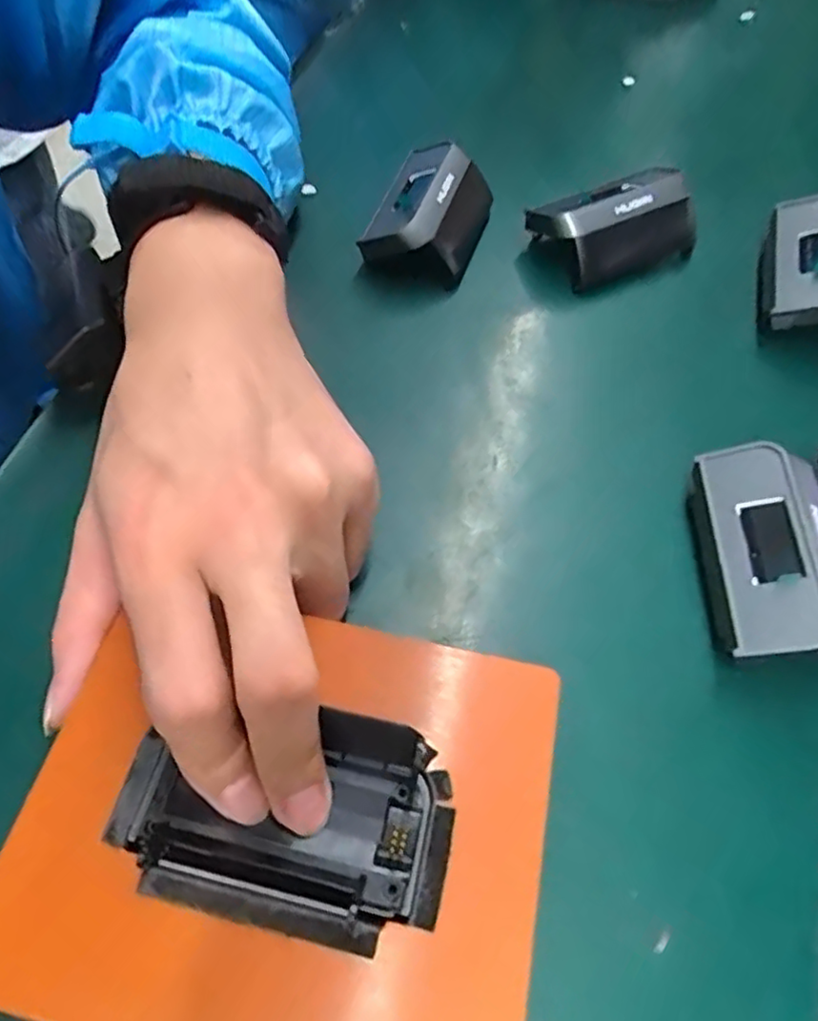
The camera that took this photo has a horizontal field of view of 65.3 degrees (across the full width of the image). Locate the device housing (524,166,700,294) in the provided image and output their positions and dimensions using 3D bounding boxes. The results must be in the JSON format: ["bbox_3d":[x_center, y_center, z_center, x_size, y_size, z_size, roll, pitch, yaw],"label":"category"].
[{"bbox_3d":[0.097,-0.133,0.298,0.066,0.032,0.048,-20,61,-13],"label":"device housing"}]

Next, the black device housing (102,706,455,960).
[{"bbox_3d":[-0.034,0.078,0.165,0.087,0.020,0.051,12,59,6],"label":"black device housing"}]

